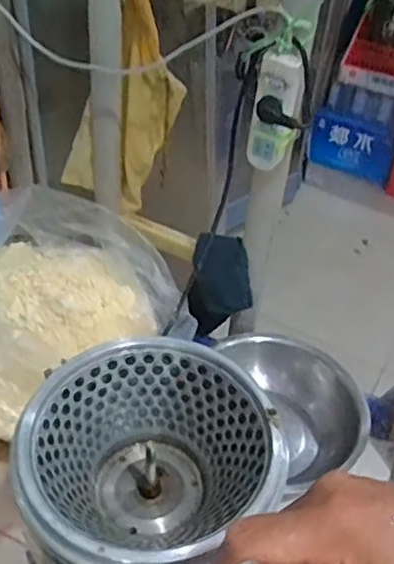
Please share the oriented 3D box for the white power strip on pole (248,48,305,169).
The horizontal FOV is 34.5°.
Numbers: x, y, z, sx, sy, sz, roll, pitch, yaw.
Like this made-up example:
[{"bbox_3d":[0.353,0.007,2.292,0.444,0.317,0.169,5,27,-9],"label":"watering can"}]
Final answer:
[{"bbox_3d":[0.111,-0.239,0.901,0.062,0.169,0.032,12,41,6],"label":"white power strip on pole"}]

